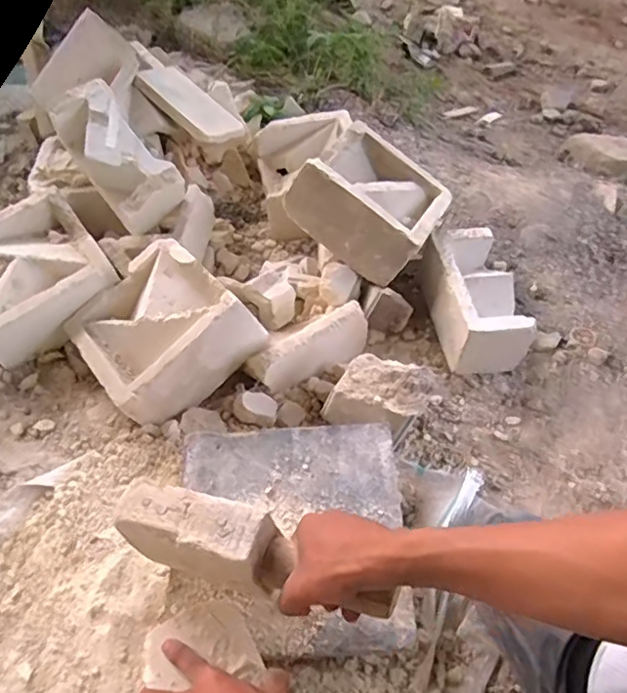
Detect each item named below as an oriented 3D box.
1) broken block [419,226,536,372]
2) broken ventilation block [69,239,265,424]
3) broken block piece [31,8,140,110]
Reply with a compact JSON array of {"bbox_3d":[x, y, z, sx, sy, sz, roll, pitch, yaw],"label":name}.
[{"bbox_3d":[0.238,-0.075,0.877,0.108,0.093,0.200,-5,51,-5],"label":"broken block"},{"bbox_3d":[-0.207,-0.018,0.815,0.200,0.105,0.200,-42,55,-10],"label":"broken ventilation block"},{"bbox_3d":[-0.380,-0.464,1.001,0.120,0.026,0.170,32,85,-16],"label":"broken block piece"}]

